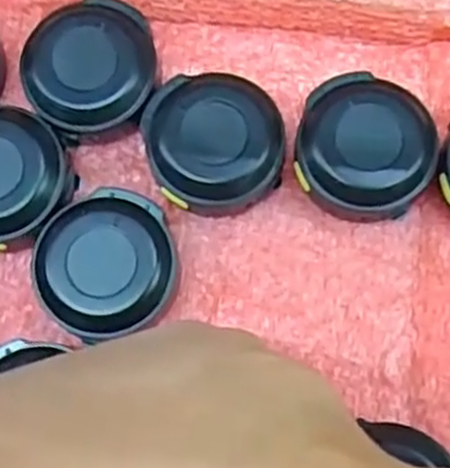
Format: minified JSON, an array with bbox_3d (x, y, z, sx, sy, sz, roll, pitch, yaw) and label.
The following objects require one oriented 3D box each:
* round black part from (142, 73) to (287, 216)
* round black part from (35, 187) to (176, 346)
[{"bbox_3d":[-0.002,-0.019,0.168,0.028,0.013,0.028,0,75,2],"label":"round black part"},{"bbox_3d":[-0.024,0.007,0.162,0.028,0.013,0.029,0,75,2],"label":"round black part"}]

